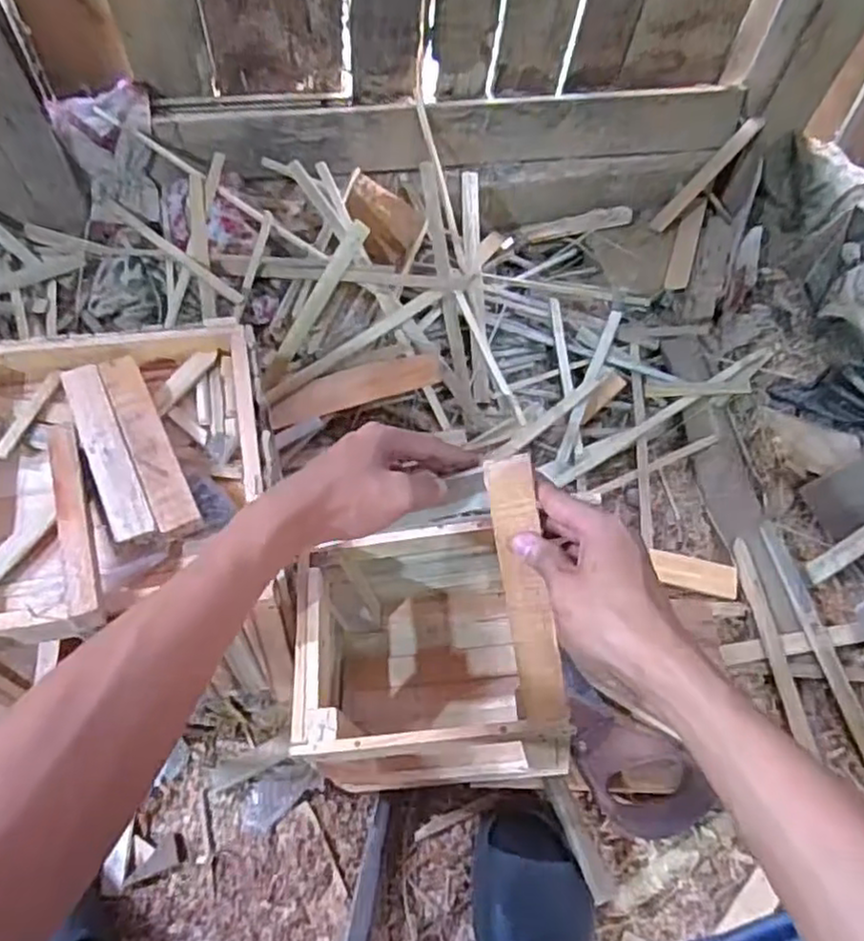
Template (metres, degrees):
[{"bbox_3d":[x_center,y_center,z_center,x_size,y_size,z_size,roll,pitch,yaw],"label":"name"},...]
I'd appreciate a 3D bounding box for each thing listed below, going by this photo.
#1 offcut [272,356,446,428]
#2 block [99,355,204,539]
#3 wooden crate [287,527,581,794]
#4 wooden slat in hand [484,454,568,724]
[{"bbox_3d":[-0.099,-0.107,0.892,0.221,0.011,0.049,-17,75,0],"label":"offcut"},{"bbox_3d":[-0.226,-0.023,0.550,0.031,0.014,0.177,-24,65,-15],"label":"block"},{"bbox_3d":[-0.012,0.161,0.588,0.188,0.174,0.185,-3,61,-4],"label":"wooden crate"},{"bbox_3d":[0.063,0.081,0.450,0.029,0.008,0.181,-9,101,3],"label":"wooden slat in hand"}]

